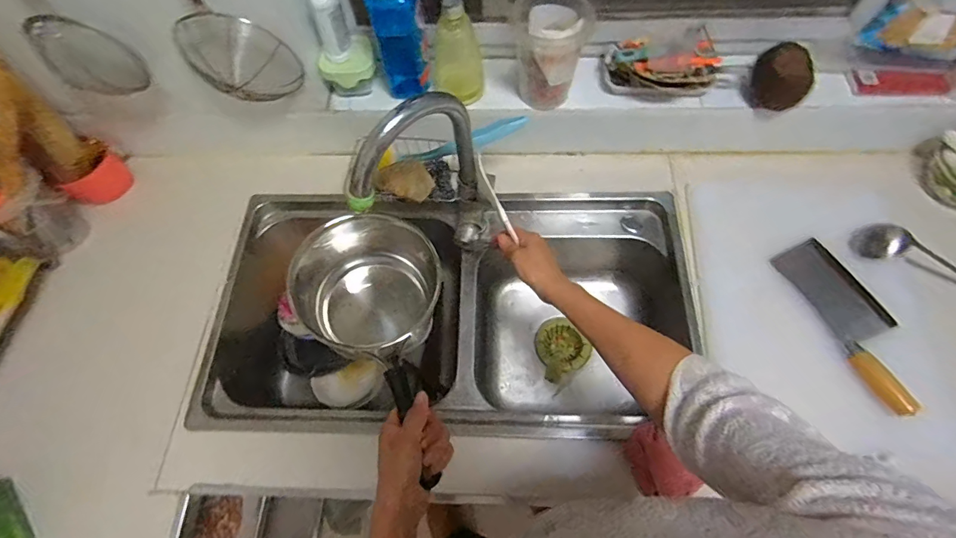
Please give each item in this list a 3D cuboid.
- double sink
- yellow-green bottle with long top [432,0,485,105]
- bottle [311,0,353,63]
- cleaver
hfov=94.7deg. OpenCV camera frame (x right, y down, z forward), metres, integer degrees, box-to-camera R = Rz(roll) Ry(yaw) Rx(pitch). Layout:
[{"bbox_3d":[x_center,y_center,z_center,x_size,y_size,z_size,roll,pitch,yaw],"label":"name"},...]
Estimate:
[{"bbox_3d":[-0.037,0.081,0.817,0.789,0.197,0.408,-1,65,2],"label":"double sink"},{"bbox_3d":[-0.034,-0.356,0.670,0.082,0.221,0.063,-7,65,-1],"label":"yellow-green bottle with long top"},{"bbox_3d":[-0.228,-0.392,0.666,0.047,0.143,0.039,-21,66,-7],"label":"bottle"},{"bbox_3d":[0.566,0.073,0.660,0.095,0.032,0.263,-20,66,-7],"label":"cleaver"}]

